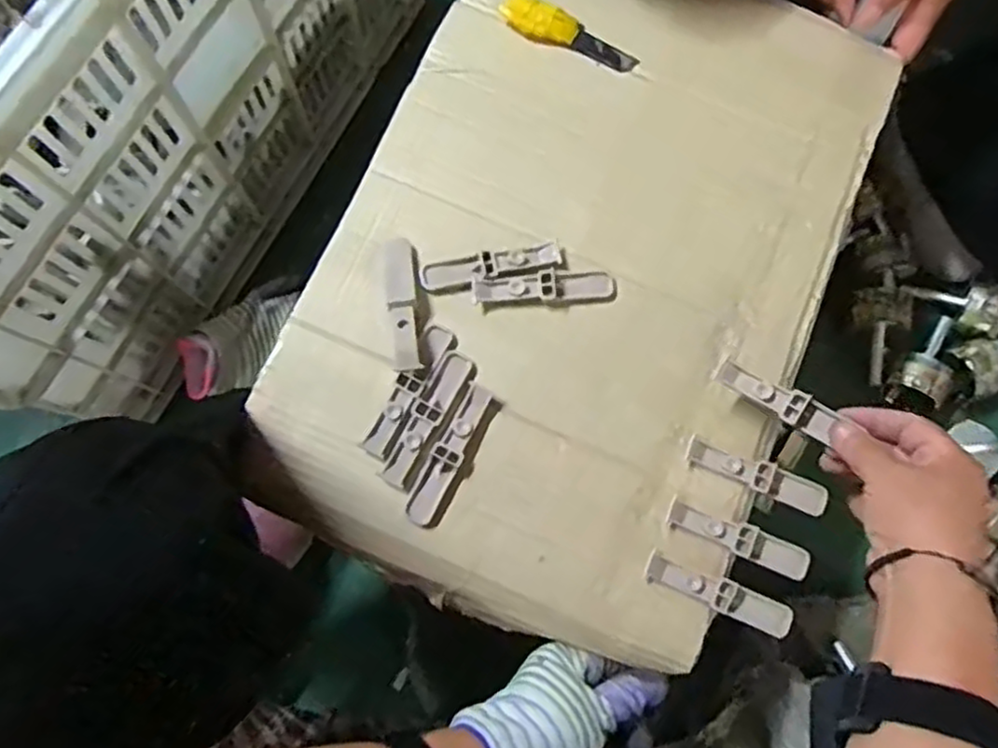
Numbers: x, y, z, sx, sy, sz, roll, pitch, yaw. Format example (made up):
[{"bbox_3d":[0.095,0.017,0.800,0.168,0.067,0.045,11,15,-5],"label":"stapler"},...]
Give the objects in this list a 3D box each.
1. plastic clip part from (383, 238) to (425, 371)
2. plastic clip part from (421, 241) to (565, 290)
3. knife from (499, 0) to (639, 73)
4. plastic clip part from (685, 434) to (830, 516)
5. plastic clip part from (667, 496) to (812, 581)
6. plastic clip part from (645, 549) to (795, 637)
[{"bbox_3d":[-0.066,-0.048,0.476,0.021,0.017,0.094,-6,78,-2],"label":"plastic clip part"},{"bbox_3d":[-0.005,-0.078,0.493,0.099,0.009,0.019,-12,79,-3],"label":"plastic clip part"},{"bbox_3d":[0.056,-0.266,0.536,0.108,0.022,0.029,16,78,3],"label":"knife"},{"bbox_3d":[0.175,0.069,0.468,0.097,0.011,0.021,22,79,4],"label":"plastic clip part"},{"bbox_3d":[0.160,0.109,0.458,0.095,0.009,0.021,24,79,4],"label":"plastic clip part"},{"bbox_3d":[0.144,0.144,0.451,0.097,0.007,0.020,22,79,4],"label":"plastic clip part"}]

